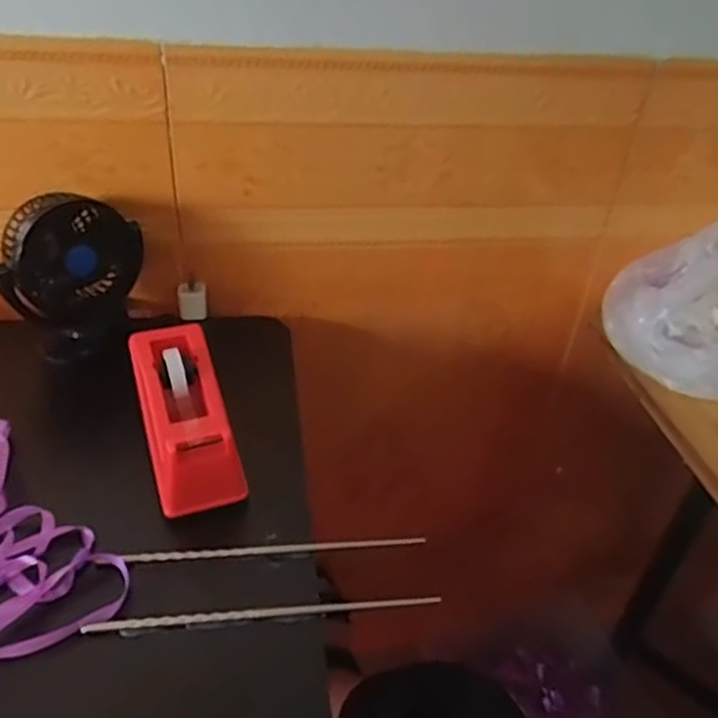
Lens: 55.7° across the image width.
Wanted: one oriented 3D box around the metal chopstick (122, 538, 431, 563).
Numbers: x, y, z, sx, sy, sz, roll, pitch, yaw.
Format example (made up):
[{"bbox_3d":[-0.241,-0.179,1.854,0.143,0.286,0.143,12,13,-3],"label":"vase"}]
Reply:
[{"bbox_3d":[-0.054,0.130,0.466,0.201,0.009,0.007,-2,38,-9],"label":"metal chopstick"}]

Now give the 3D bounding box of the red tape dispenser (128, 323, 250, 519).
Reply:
[{"bbox_3d":[-0.134,0.038,0.519,0.060,0.061,0.151,-12,41,-20],"label":"red tape dispenser"}]

